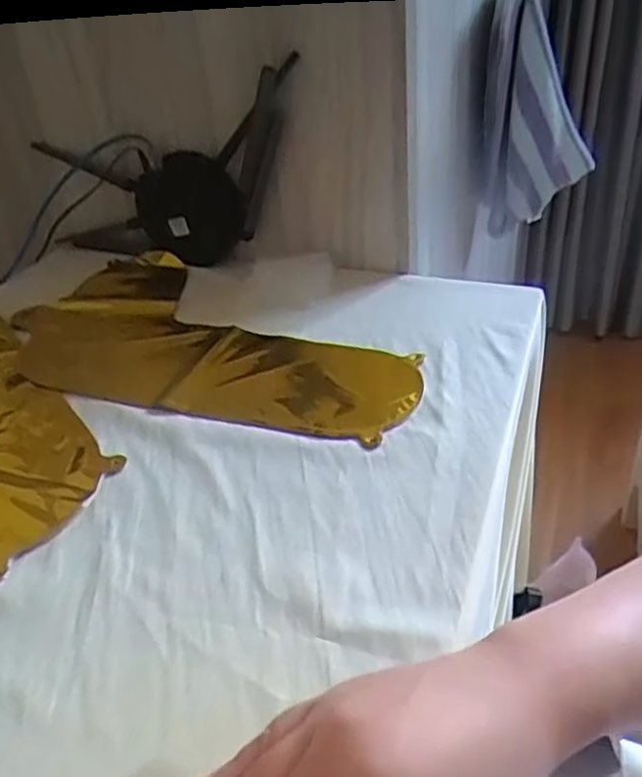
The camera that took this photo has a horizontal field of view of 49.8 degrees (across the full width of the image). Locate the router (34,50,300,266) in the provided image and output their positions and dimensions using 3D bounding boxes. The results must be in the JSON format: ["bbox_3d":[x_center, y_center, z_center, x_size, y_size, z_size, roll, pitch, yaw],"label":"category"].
[{"bbox_3d":[-0.146,-0.212,0.700,0.334,0.173,0.028,-16,27,32],"label":"router"}]

